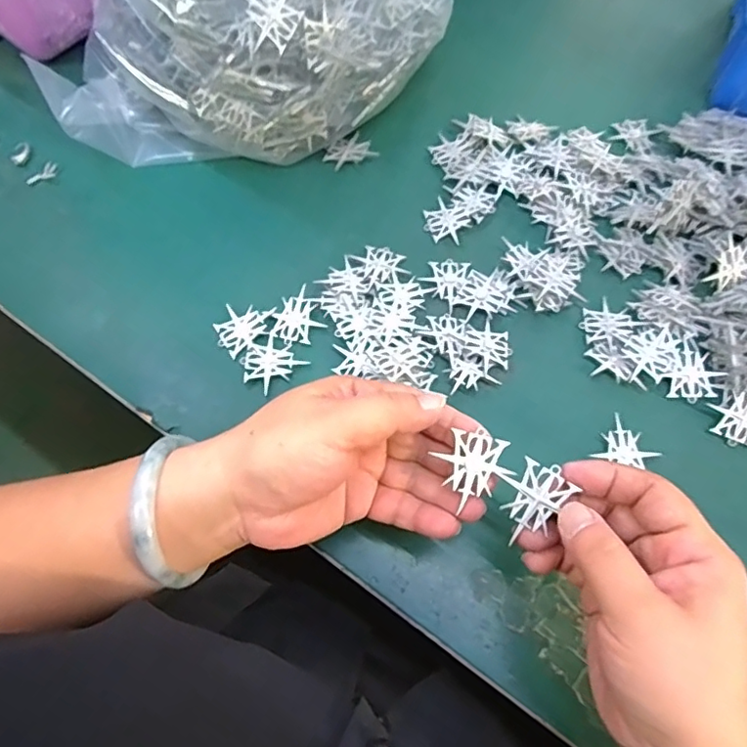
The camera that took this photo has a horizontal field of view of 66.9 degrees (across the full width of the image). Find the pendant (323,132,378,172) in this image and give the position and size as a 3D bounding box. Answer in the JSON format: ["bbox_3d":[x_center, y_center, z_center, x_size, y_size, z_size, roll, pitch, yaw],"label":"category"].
[{"bbox_3d":[-0.019,-0.165,0.421,0.036,0.008,0.027,-29,71,-10],"label":"pendant"}]

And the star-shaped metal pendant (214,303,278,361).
[{"bbox_3d":[-0.084,-0.028,0.358,0.034,0.004,0.034,8,69,4],"label":"star-shaped metal pendant"}]

